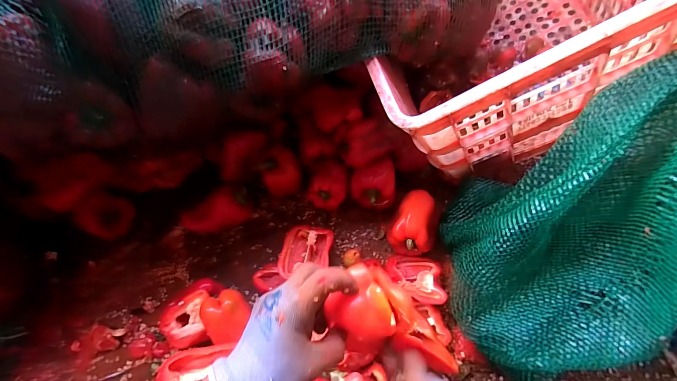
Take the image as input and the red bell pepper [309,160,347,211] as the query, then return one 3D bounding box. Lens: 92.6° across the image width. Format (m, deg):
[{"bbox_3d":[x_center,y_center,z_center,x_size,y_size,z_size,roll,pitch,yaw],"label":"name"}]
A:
[{"bbox_3d":[-0.020,-0.010,0.580,0.070,0.059,0.081,5,68,3],"label":"red bell pepper"}]

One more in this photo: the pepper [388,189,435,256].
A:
[{"bbox_3d":[0.127,0.059,0.553,0.062,0.068,0.098,18,69,8],"label":"pepper"}]

